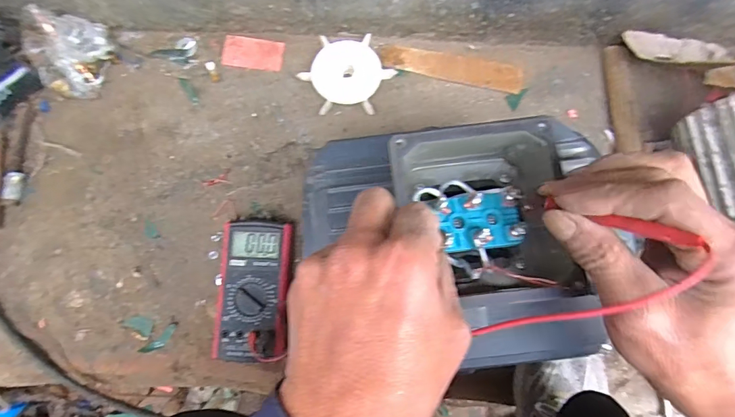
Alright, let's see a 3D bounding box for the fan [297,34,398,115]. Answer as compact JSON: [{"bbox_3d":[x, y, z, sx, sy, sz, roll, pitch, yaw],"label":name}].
[{"bbox_3d":[-0.032,-0.197,0.594,0.117,0.023,0.129,-30,79,-5],"label":"fan"}]

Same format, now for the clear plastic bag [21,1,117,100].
[{"bbox_3d":[-0.434,-0.229,0.581,0.102,0.074,0.115,30,80,7],"label":"clear plastic bag"}]

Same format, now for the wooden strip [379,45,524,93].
[{"bbox_3d":[0.125,-0.212,0.611,0.214,0.004,0.043,9,80,2],"label":"wooden strip"}]

